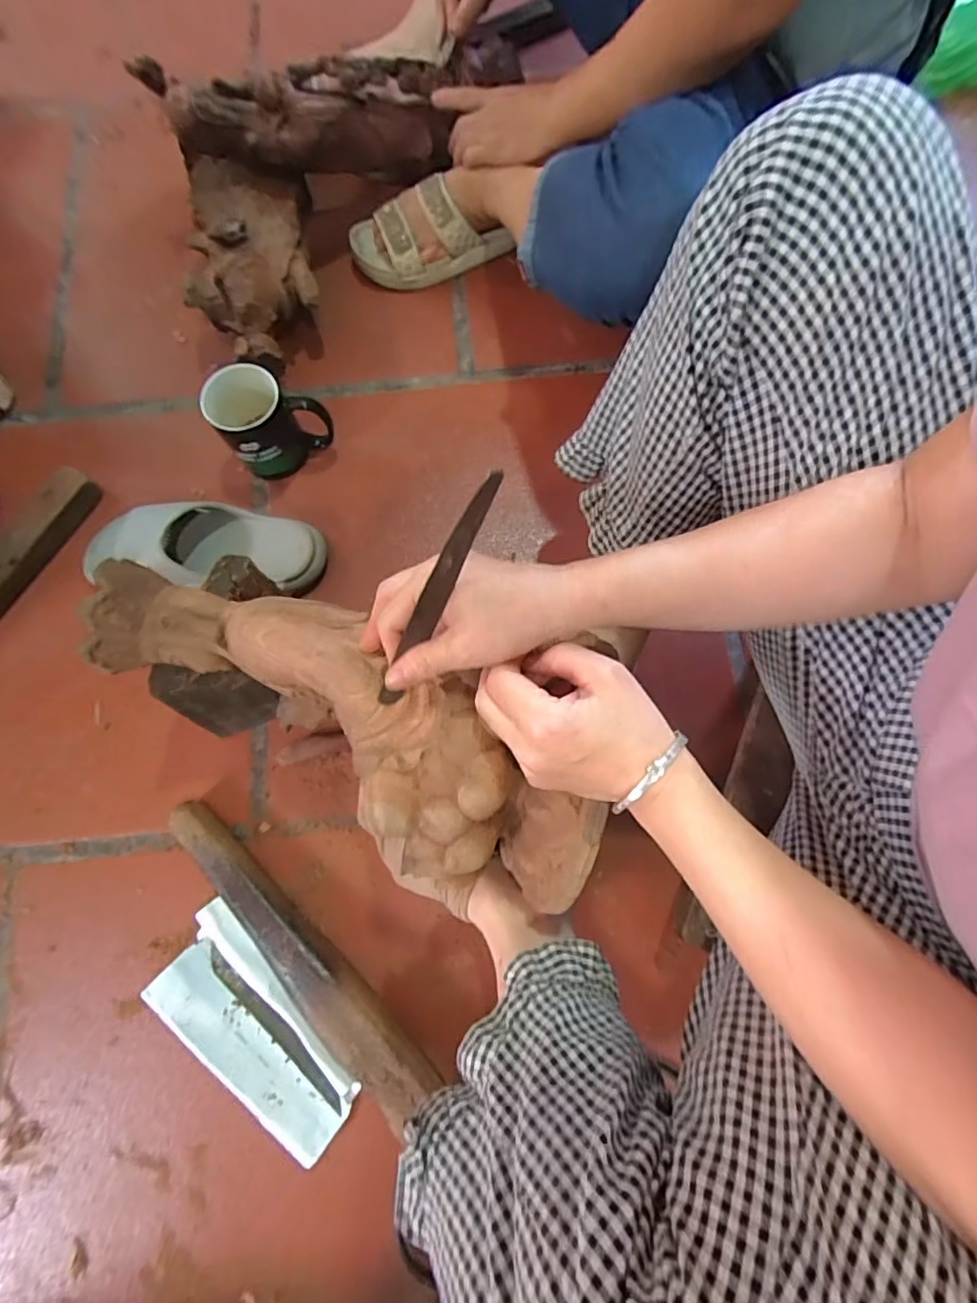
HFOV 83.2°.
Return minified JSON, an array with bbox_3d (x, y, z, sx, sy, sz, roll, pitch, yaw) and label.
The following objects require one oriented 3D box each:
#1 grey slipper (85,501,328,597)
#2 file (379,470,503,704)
[{"bbox_3d":[-0.303,-0.110,0.584,0.248,0.063,0.094,0,78,0],"label":"grey slipper"},{"bbox_3d":[-0.033,-0.027,0.314,0.011,0.176,0.010,38,39,8],"label":"file"}]

